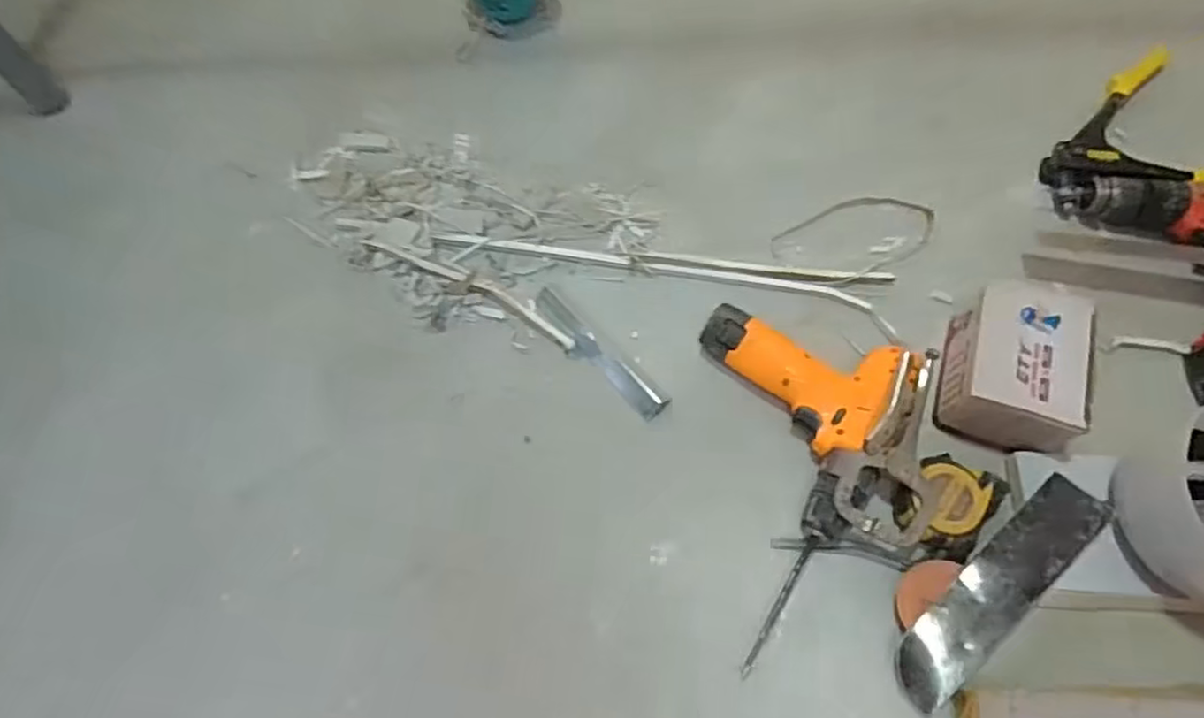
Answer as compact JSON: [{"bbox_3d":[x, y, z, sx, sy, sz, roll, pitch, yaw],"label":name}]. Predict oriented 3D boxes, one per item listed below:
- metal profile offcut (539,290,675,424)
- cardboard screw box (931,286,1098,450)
[{"bbox_3d":[-0.006,-0.005,0.664,0.032,0.005,0.175,-41,70,-16],"label":"metal profile offcut"},{"bbox_3d":[0.368,0.009,0.598,0.098,0.072,0.136,17,66,10],"label":"cardboard screw box"}]

